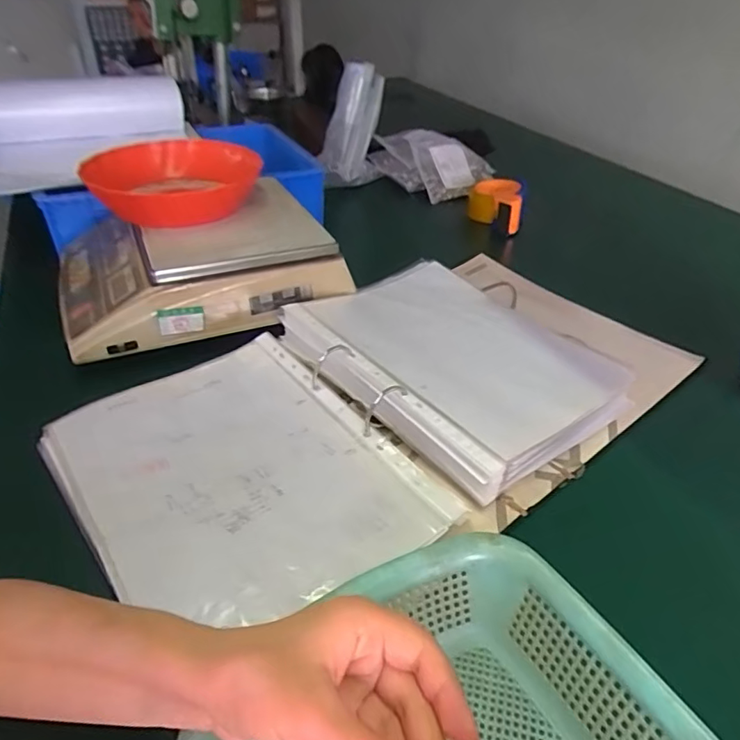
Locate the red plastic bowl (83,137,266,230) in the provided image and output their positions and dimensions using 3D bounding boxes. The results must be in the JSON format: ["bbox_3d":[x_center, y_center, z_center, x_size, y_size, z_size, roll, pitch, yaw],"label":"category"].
[{"bbox_3d":[-0.247,-0.232,0.668,0.186,0.059,0.186,32,47,32],"label":"red plastic bowl"}]

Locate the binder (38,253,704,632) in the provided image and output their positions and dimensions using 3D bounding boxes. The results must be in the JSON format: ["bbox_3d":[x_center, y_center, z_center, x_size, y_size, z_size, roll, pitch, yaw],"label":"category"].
[{"bbox_3d":[0.032,0.023,0.538,0.590,0.055,0.307,-25,46,-30],"label":"binder"}]

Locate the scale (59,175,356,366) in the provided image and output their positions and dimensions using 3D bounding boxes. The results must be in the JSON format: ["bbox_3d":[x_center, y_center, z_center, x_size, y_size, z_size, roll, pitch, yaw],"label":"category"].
[{"bbox_3d":[-0.205,-0.132,0.659,0.307,0.091,0.221,-13,41,-19],"label":"scale"}]

